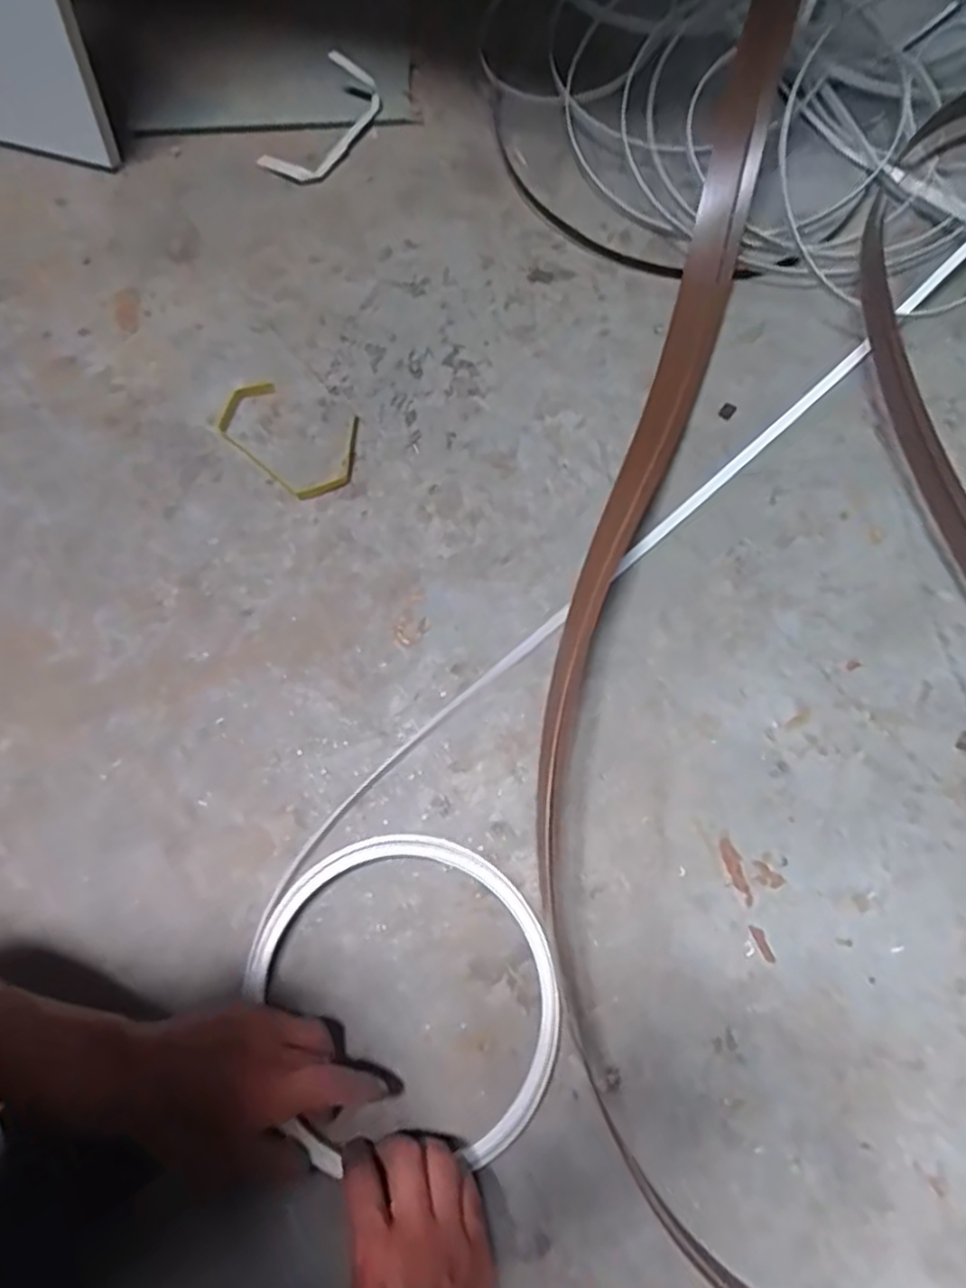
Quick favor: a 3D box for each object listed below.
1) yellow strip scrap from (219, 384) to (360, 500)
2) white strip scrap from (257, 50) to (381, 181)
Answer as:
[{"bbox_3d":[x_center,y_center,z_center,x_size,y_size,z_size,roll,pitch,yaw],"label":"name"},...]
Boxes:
[{"bbox_3d":[-0.179,-0.186,0.662,0.142,0.008,0.094,23,74,10],"label":"yellow strip scrap"},{"bbox_3d":[-0.169,-0.561,0.774,0.070,0.035,0.154,33,76,12],"label":"white strip scrap"}]

